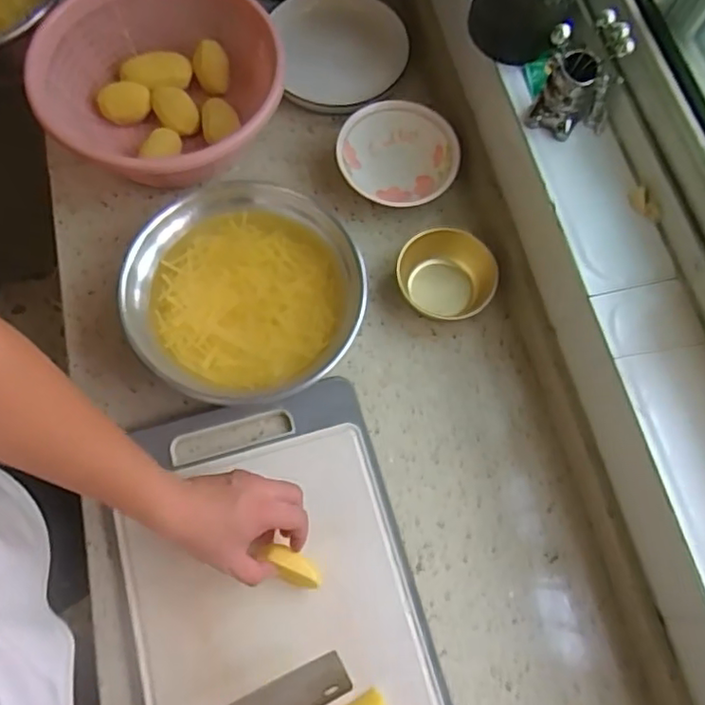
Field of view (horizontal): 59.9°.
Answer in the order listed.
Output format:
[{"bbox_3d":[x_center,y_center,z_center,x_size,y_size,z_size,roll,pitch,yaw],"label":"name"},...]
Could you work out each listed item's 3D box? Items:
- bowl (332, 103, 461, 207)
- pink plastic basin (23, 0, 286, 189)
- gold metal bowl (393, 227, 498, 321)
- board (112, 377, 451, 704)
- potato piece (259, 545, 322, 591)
[{"bbox_3d":[0.057,-0.242,0.780,0.147,0.052,0.142,1,70,-2],"label":"bowl"},{"bbox_3d":[-0.241,-0.313,0.755,0.270,0.126,0.258,0,72,-1],"label":"pink plastic basin"},{"bbox_3d":[0.111,-0.091,0.732,0.114,0.045,0.100,18,70,4],"label":"gold metal bowl"},{"bbox_3d":[-0.076,0.256,0.611,0.280,0.019,0.424,-13,71,-7],"label":"board"},{"bbox_3d":[-0.059,0.209,0.599,0.064,0.015,0.026,32,71,2],"label":"potato piece"}]

